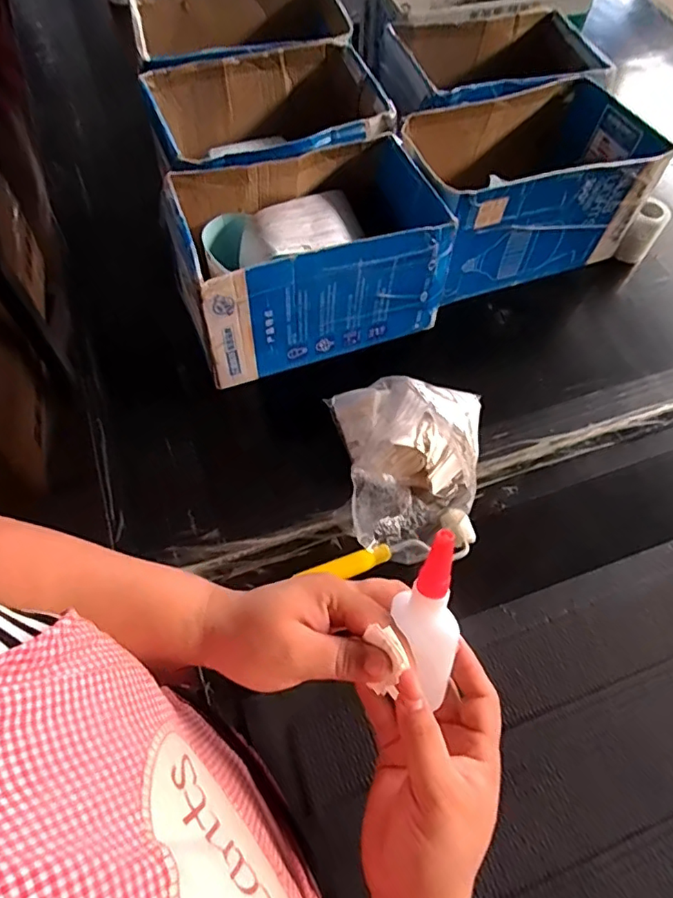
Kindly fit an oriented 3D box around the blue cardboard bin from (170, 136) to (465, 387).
[{"bbox_3d":[-0.032,-0.213,0.609,0.273,0.142,0.174,-18,65,-12],"label":"blue cardboard bin"}]

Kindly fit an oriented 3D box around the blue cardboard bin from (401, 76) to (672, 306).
[{"bbox_3d":[0.222,-0.318,0.676,0.290,0.145,0.180,-21,65,-14],"label":"blue cardboard bin"}]

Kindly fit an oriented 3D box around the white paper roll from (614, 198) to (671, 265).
[{"bbox_3d":[0.399,-0.280,0.712,0.036,0.065,0.047,32,65,13],"label":"white paper roll"}]

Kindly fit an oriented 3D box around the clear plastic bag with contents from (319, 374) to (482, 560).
[{"bbox_3d":[0.080,0.010,0.535,0.158,0.071,0.185,-1,62,-4],"label":"clear plastic bag with contents"}]

